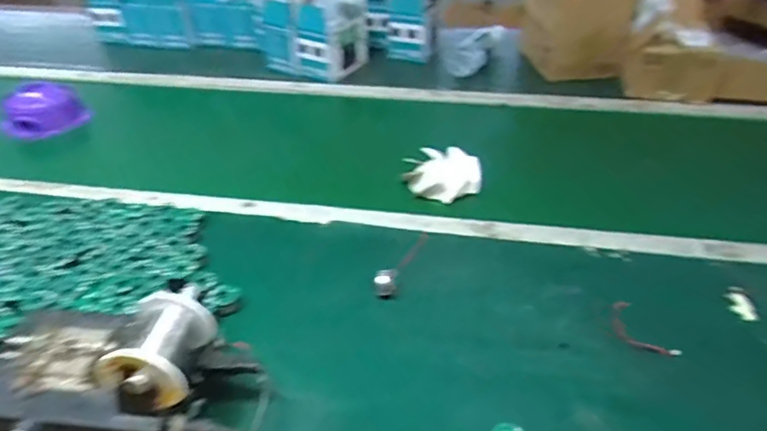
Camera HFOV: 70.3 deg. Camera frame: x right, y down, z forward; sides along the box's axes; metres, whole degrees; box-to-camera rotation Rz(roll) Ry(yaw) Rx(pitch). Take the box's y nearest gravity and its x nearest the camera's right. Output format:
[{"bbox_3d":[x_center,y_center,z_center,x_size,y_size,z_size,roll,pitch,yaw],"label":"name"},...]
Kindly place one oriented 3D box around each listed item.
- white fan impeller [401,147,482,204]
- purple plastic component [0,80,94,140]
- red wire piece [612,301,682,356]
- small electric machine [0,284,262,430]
[{"bbox_3d":[0.088,-0.069,0.852,0.101,0.036,0.118,-20,41,-26],"label":"white fan impeller"},{"bbox_3d":[-0.641,-0.205,1.030,0.143,0.066,0.120,-18,40,-24],"label":"purple plastic component"},{"bbox_3d":[0.279,0.128,0.605,0.047,0.005,0.086,-9,38,-21],"label":"red wire piece"},{"bbox_3d":[-0.242,0.145,0.466,0.230,0.141,0.138,3,36,4],"label":"small electric machine"}]

